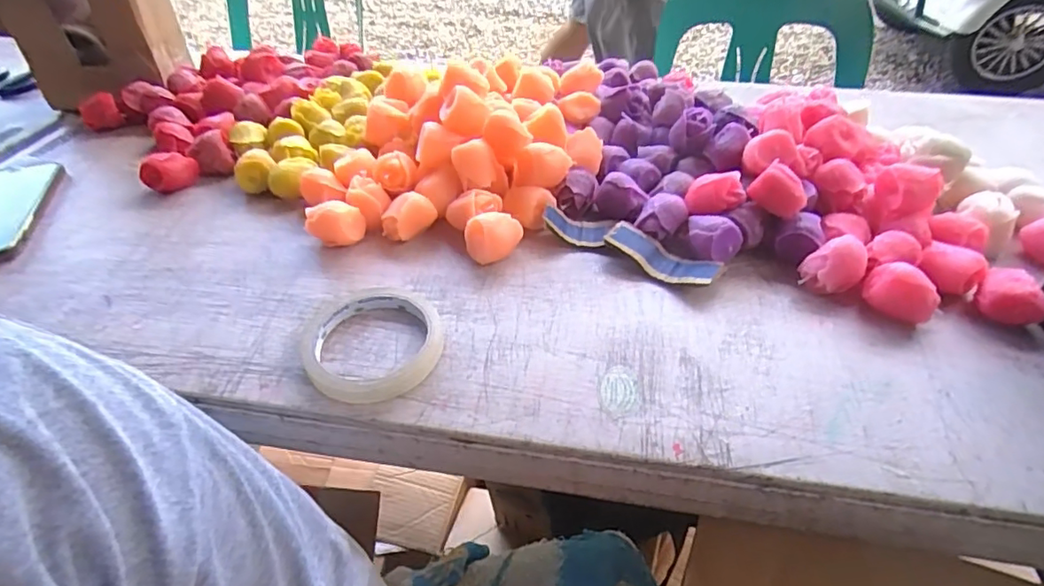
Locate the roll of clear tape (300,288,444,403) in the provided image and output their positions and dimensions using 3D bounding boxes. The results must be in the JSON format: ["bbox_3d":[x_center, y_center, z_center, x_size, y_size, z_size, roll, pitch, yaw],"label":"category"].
[{"bbox_3d":[-0.101,0.032,0.382,0.092,0.014,0.092,0,44,0],"label":"roll of clear tape"}]

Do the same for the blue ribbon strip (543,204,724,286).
[{"bbox_3d":[0.088,-0.041,0.445,0.137,0.026,0.042,21,48,21],"label":"blue ribbon strip"}]

